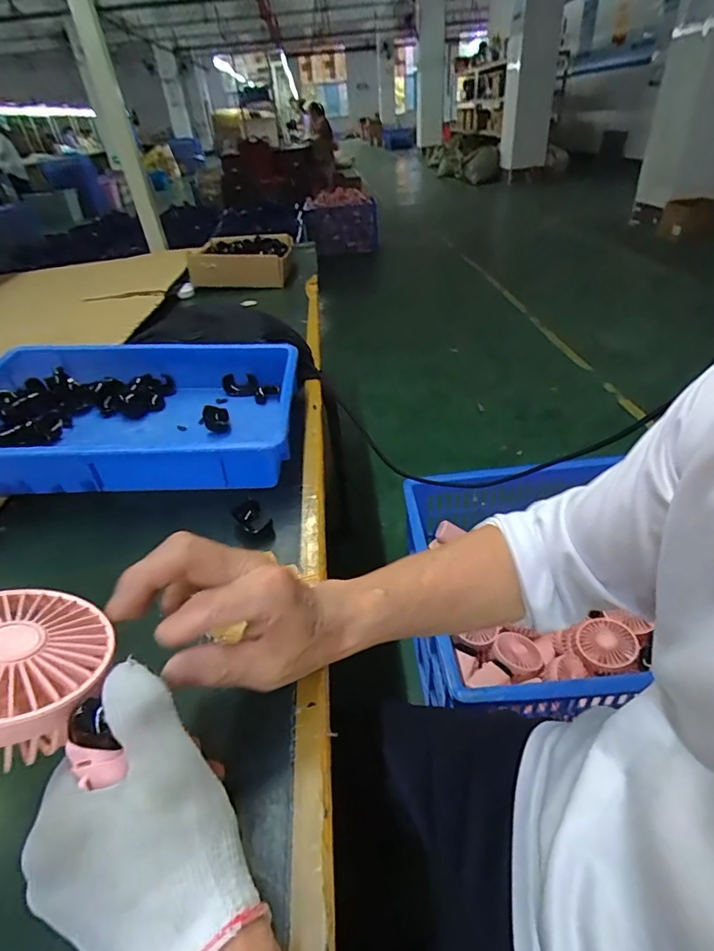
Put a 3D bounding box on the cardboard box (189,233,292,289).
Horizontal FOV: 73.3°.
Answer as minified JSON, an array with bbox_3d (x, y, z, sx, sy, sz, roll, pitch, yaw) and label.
[{"bbox_3d":[-0.249,-0.465,1.049,0.207,0.072,0.165,-5,36,2],"label":"cardboard box"}]

